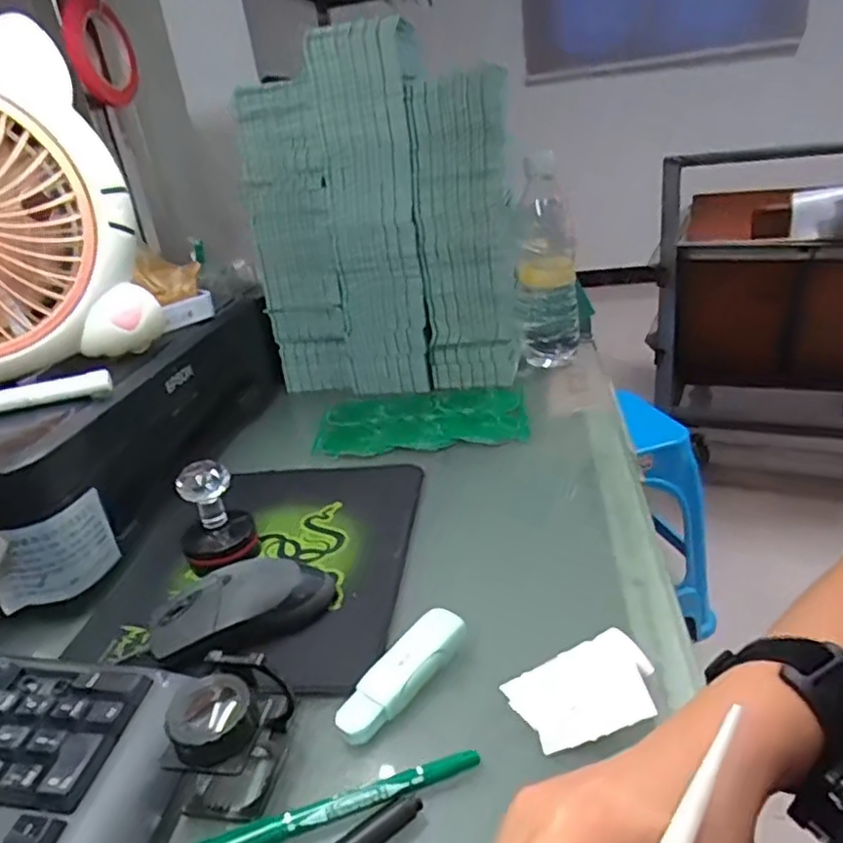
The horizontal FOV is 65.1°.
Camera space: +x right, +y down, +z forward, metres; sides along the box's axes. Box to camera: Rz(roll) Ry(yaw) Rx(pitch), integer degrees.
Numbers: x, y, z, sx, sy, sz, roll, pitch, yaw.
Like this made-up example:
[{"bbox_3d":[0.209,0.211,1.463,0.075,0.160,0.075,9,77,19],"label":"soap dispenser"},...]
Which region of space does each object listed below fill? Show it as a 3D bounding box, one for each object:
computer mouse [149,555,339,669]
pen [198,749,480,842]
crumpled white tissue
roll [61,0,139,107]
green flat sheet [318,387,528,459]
[{"bbox_3d":[-0.112,0.115,0.416,0.115,0.036,0.056,-21,29,-26],"label":"computer mouse"},{"bbox_3d":[-0.040,0.176,0.297,0.137,0.010,0.015,-13,26,-11],"label":"pen"},{"bbox_3d":[0.084,0.138,0.336,0.068,0.018,0.058,-15,27,-15],"label":"crumpled white tissue"},{"bbox_3d":[-0.382,-0.444,0.791,0.035,0.113,0.121,-6,26,3],"label":"roll"},{"bbox_3d":[0.001,-0.006,0.672,0.205,0.006,0.130,-5,26,6],"label":"green flat sheet"}]

